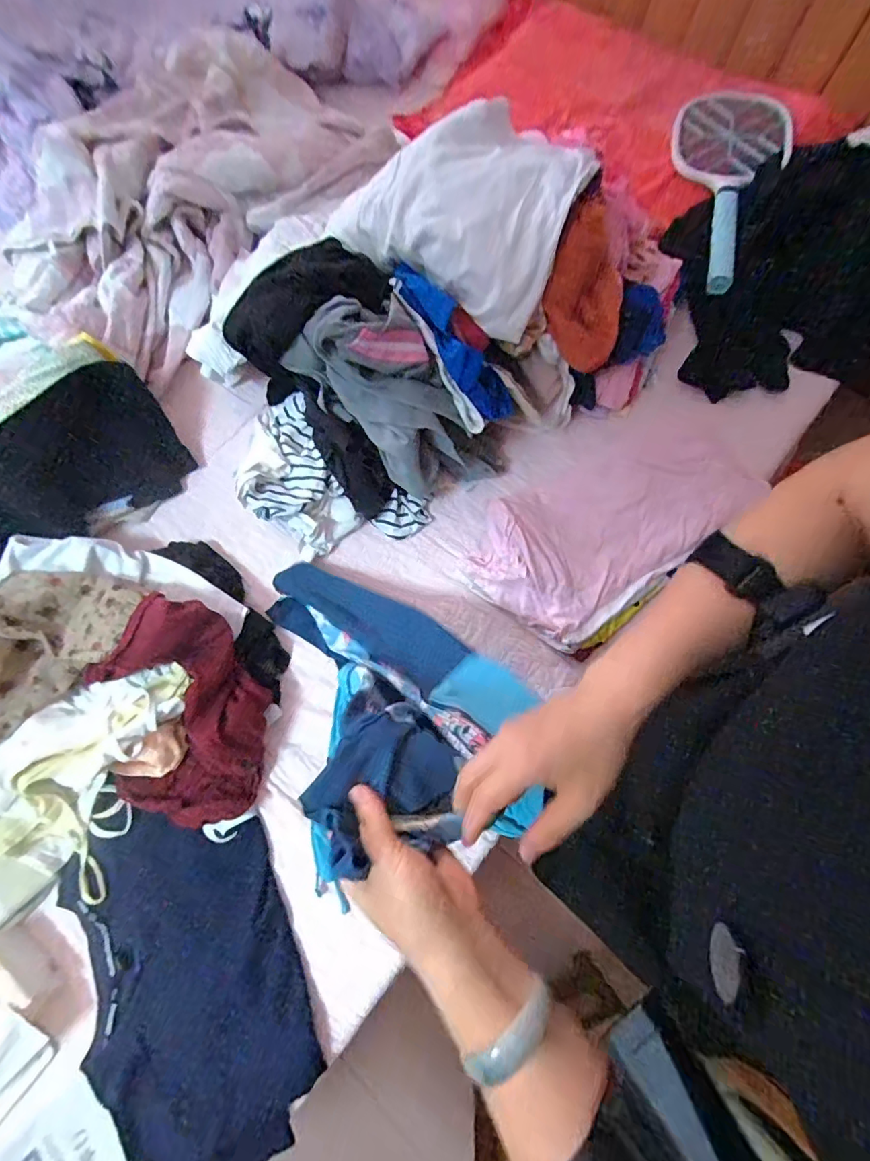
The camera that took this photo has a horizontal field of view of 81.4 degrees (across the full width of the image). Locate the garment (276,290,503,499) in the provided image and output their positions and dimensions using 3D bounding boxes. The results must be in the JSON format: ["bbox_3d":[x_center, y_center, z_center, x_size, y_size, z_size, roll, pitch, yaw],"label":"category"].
[{"bbox_3d":[-0.058,-0.256,0.695,0.143,0.226,0.286,-43,78,-13],"label":"garment"}]

